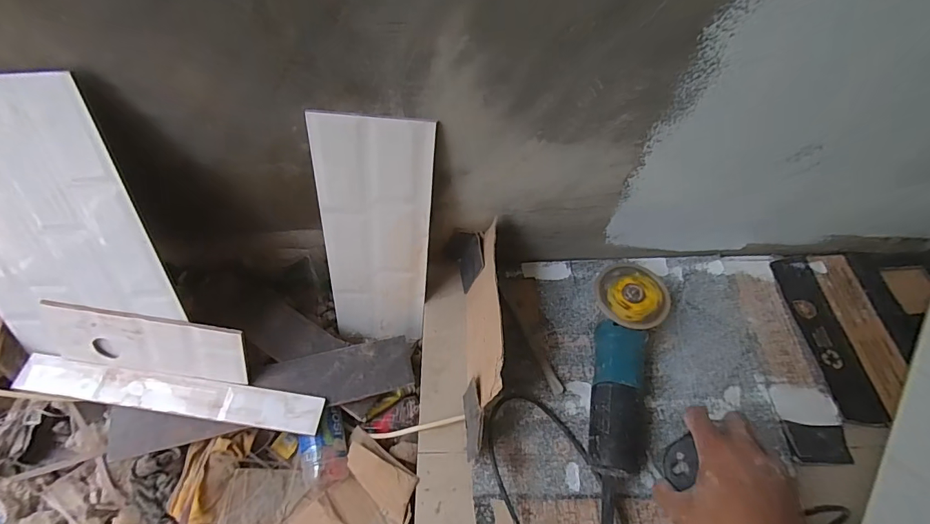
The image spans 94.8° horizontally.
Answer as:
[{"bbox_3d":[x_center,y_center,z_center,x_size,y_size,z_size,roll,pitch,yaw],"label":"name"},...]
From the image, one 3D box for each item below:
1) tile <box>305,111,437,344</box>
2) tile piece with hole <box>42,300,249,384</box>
[{"bbox_3d":[-0.121,-0.017,0.595,0.138,0.389,0.007,3,42,-6],"label":"tile"},{"bbox_3d":[-0.422,0.111,0.572,0.258,0.091,0.009,9,25,-4],"label":"tile piece with hole"}]

